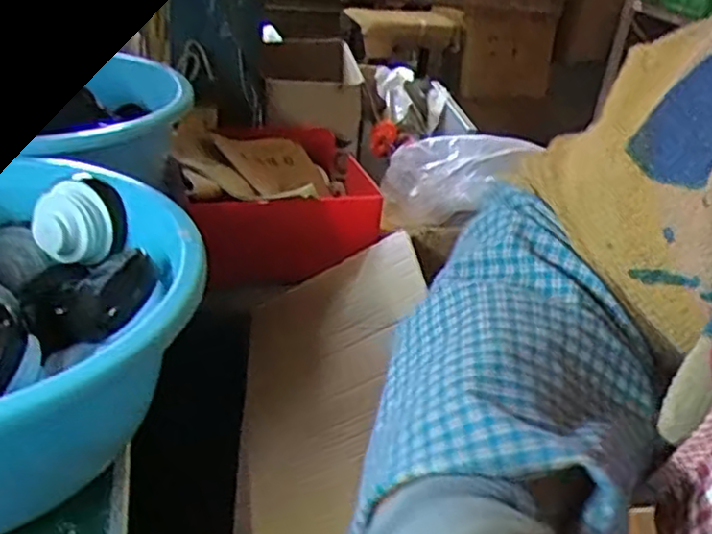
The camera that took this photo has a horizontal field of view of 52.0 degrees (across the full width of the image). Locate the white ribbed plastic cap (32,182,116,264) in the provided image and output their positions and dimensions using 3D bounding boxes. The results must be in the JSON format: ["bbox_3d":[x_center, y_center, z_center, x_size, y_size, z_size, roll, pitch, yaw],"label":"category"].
[{"bbox_3d":[-0.233,-0.033,0.593,0.071,0.061,0.042,18,34,27],"label":"white ribbed plastic cap"}]

